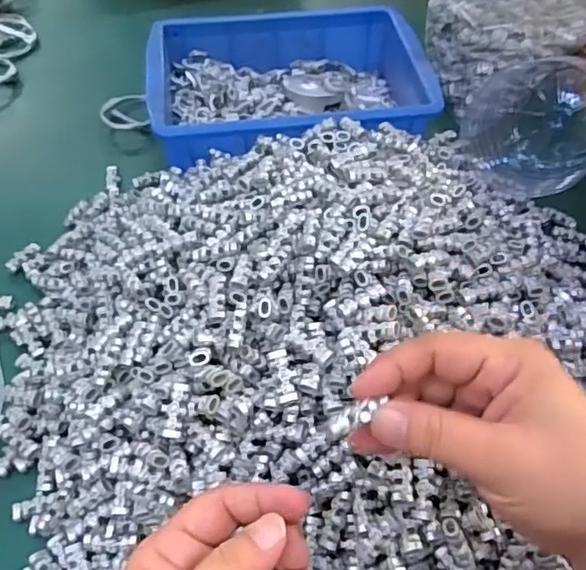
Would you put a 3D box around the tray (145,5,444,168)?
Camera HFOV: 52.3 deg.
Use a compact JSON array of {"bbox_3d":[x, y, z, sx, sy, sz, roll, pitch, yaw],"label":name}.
[{"bbox_3d":[-0.005,-0.182,0.554,0.244,0.059,0.188,-8,52,-7],"label":"tray"}]

